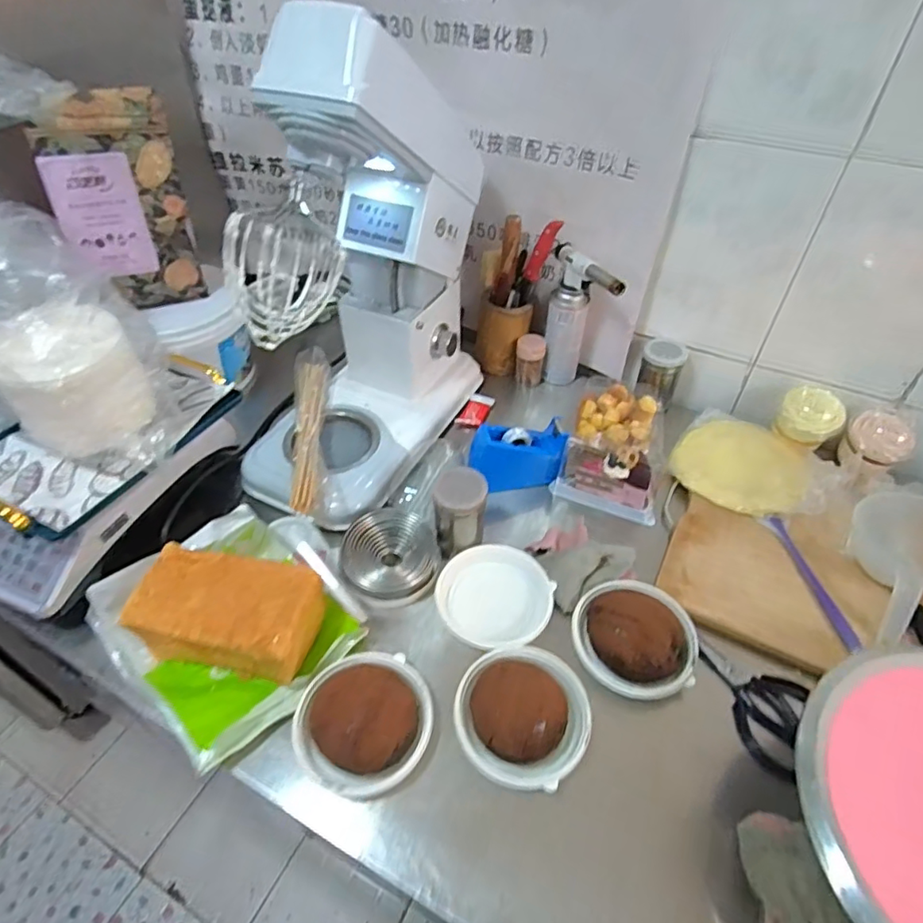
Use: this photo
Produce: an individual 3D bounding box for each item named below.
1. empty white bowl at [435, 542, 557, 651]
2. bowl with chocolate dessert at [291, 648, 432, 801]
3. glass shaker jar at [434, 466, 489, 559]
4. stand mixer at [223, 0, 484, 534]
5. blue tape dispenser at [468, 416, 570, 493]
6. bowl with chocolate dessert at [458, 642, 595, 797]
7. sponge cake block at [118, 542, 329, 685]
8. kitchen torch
[{"bbox_3d":[0.039,0.163,0.692,0.138,0.027,0.126,1,45,-1],"label":"empty white bowl"},{"bbox_3d":[-0.101,0.260,0.577,0.135,0.059,0.138,1,45,-1],"label":"bowl with chocolate dessert"},{"bbox_3d":[-0.002,0.060,0.712,0.065,0.106,0.054,-9,46,-10],"label":"glass shaker jar"},{"bbox_3d":[-0.127,-0.251,0.757,0.212,0.488,0.466,20,47,18],"label":"stand mixer"},{"bbox_3d":[0.082,-0.007,0.827,0.139,0.087,0.049,-5,45,-6],"label":"blue tape dispenser"},{"bbox_3d":[0.062,0.253,0.577,0.131,0.061,0.135,1,45,-1],"label":"bowl with chocolate dessert"},{"bbox_3d":[-0.259,0.169,0.631,0.189,0.088,0.105,10,45,9],"label":"sponge cake block"},{"bbox_3d":[0.184,-0.212,0.930,0.068,0.241,0.141,-5,45,-6],"label":"kitchen torch"}]

